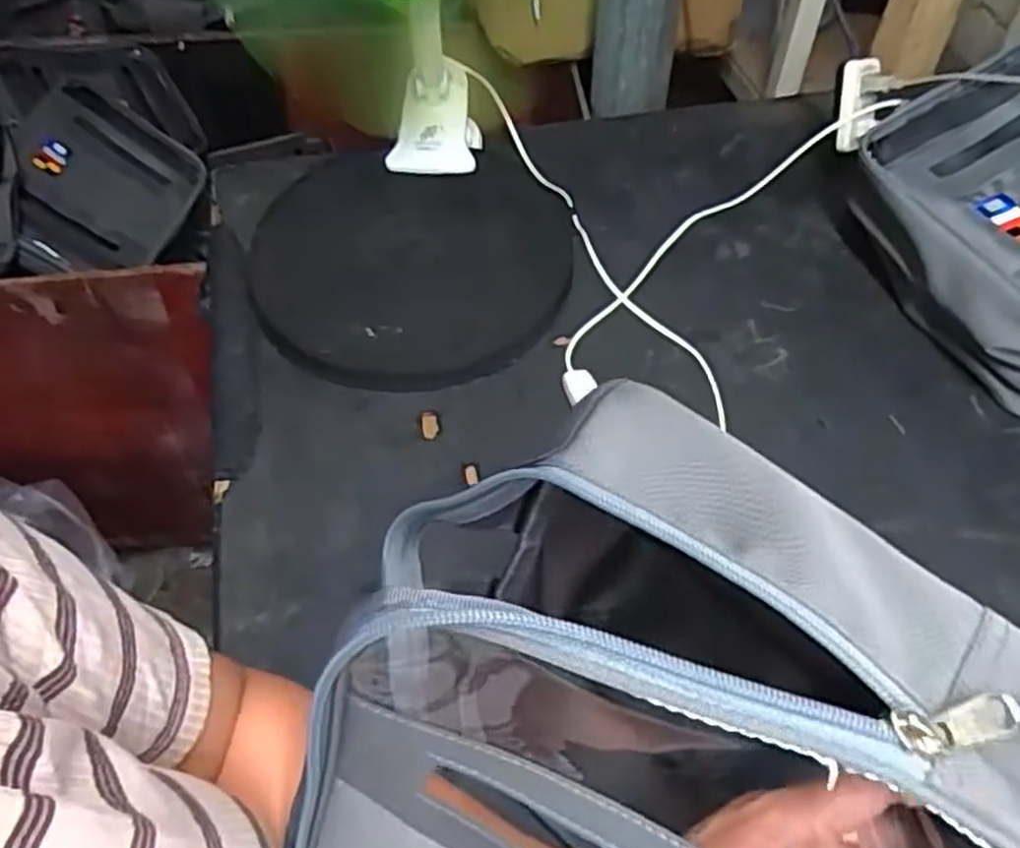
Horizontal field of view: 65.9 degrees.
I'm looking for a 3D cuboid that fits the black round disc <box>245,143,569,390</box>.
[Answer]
[{"bbox_3d":[-0.081,-0.146,0.690,0.268,0.033,0.264,-3,52,-4],"label":"black round disc"}]

